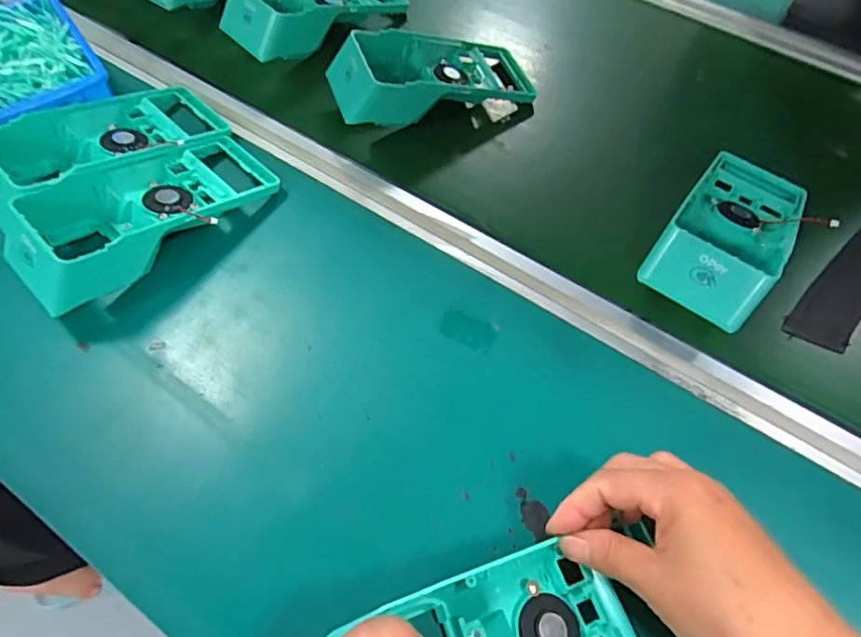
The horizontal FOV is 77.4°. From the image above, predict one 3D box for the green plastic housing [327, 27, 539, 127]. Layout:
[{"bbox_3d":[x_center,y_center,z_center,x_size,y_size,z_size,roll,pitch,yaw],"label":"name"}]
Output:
[{"bbox_3d":[0.004,-0.230,0.510,0.193,0.043,0.093,-10,61,-24],"label":"green plastic housing"}]

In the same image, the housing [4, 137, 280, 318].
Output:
[{"bbox_3d":[-0.214,-0.084,0.407,0.189,0.051,0.093,-38,68,-22],"label":"housing"}]

